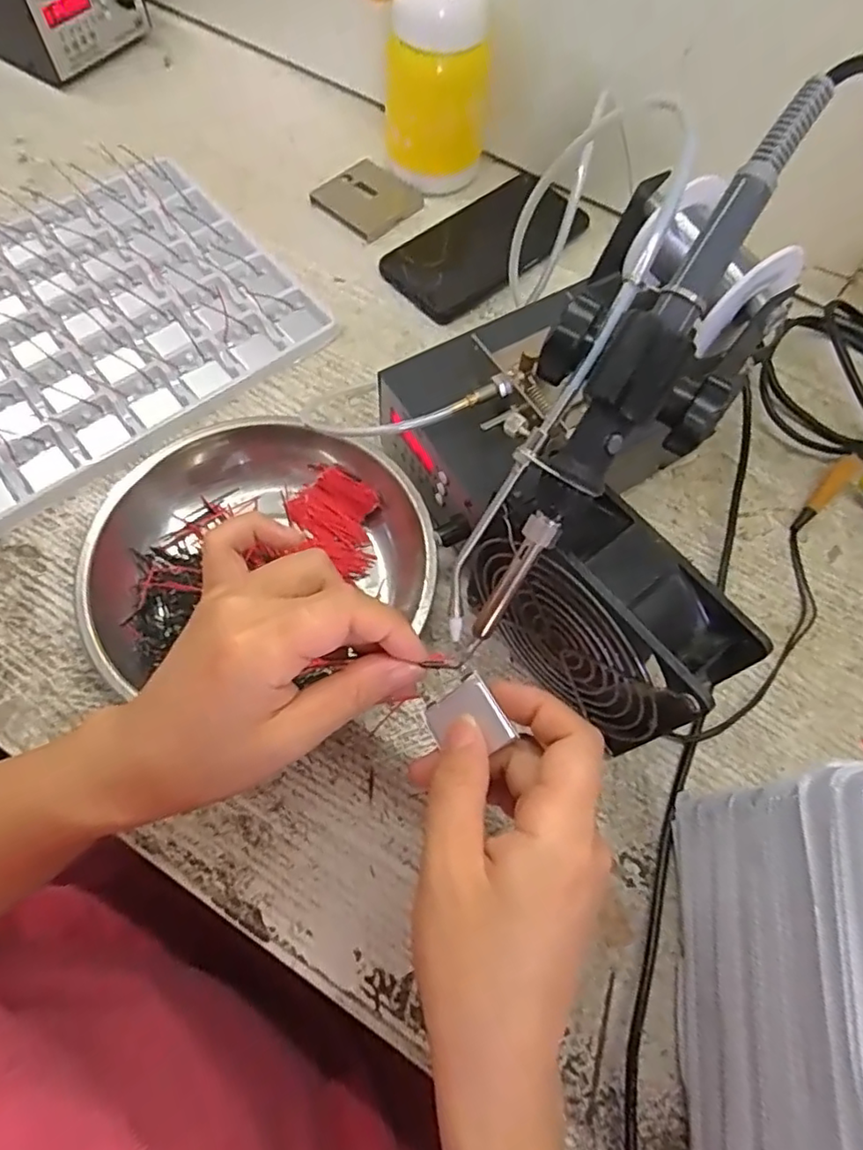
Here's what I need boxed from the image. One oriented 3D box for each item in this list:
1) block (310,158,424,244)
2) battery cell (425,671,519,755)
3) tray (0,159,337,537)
[{"bbox_3d":[-0.051,-0.304,0.504,0.070,0.007,0.067,-41,75,-18],"label":"block"},{"bbox_3d":[0.014,0.057,0.245,0.028,0.006,0.030,-36,62,5],"label":"battery cell"},{"bbox_3d":[-0.256,-0.165,0.427,0.308,0.016,0.236,-38,74,-17],"label":"tray"}]

